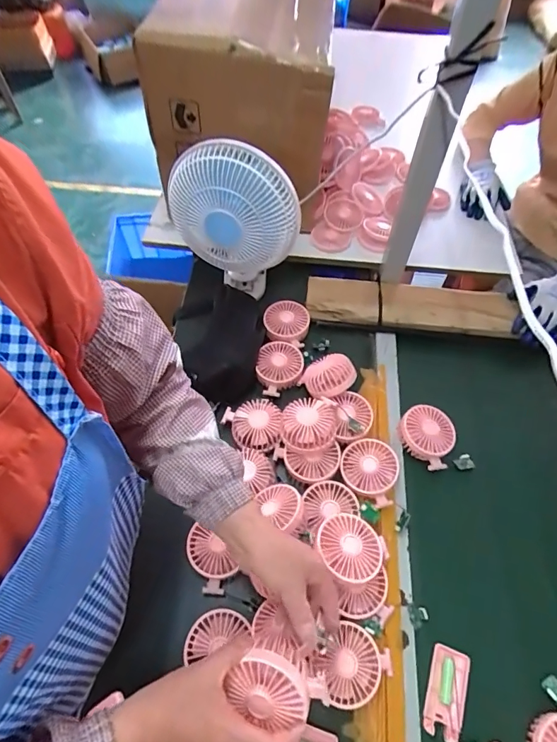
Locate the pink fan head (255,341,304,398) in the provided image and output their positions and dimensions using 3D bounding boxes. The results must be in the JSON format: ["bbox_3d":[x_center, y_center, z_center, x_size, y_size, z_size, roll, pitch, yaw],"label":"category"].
[{"bbox_3d":[0.001,-0.006,0.767,0.089,0.039,0.092,-26,63,-13],"label":"pink fan head"}]

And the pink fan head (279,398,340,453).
[{"bbox_3d":[0.048,0.085,0.665,0.086,0.045,0.092,13,50,5],"label":"pink fan head"}]

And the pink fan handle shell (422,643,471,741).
[{"bbox_3d":[0.212,0.403,0.527,0.047,0.008,0.095,21,51,12],"label":"pink fan handle shell"}]

